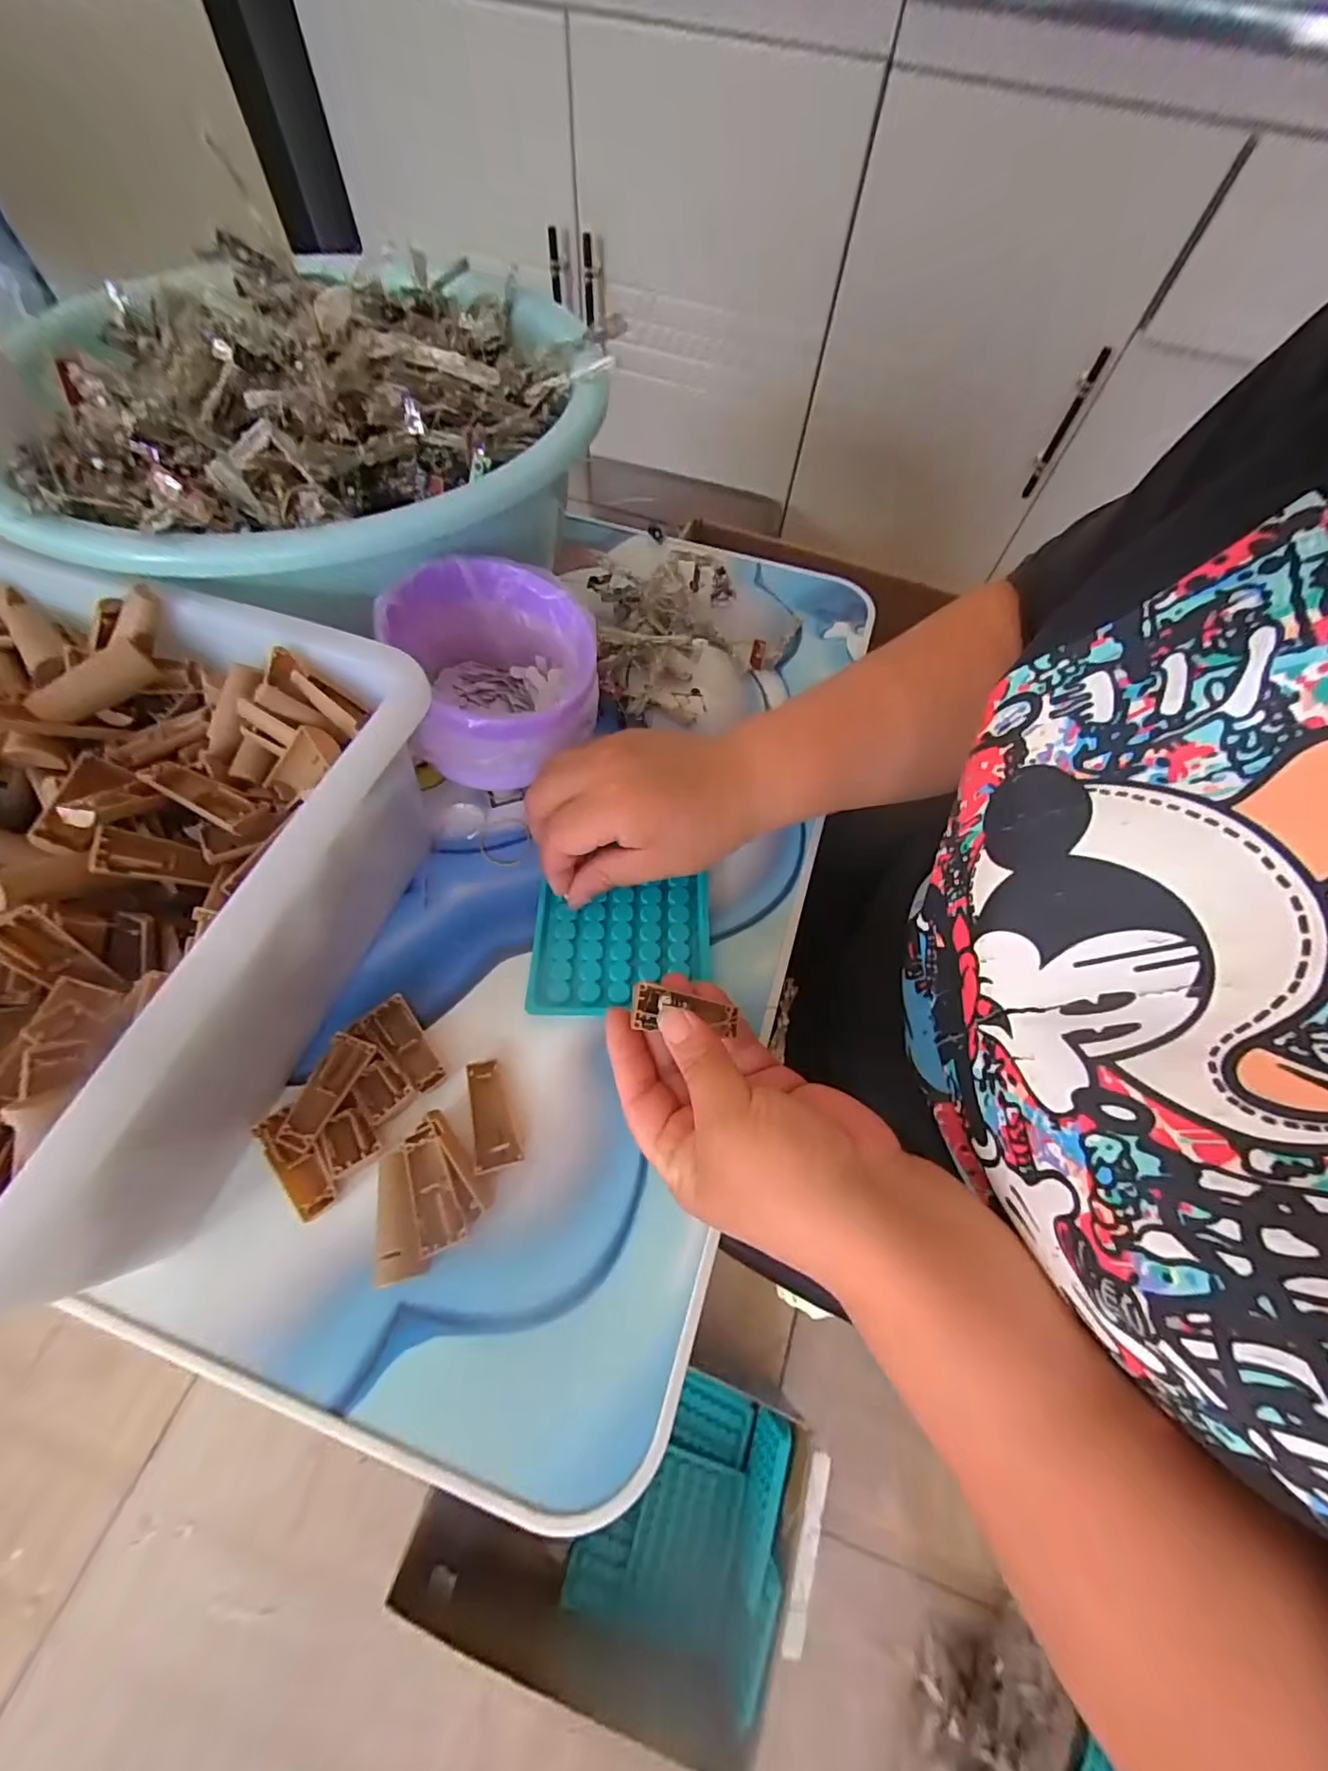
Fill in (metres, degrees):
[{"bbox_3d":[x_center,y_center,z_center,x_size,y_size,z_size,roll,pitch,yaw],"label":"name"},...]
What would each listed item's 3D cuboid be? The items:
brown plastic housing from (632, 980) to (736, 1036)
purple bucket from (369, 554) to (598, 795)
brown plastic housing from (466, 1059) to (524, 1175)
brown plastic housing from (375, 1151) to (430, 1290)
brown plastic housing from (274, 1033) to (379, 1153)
[{"bbox_3d":[0.010,0.057,0.267,0.050,0.006,0.018,13,62,-12],"label":"brown plastic housing"},{"bbox_3d":[-0.089,-0.116,0.321,0.100,0.070,0.104,2,63,-3],"label":"purple bucket"},{"bbox_3d":[-0.082,0.107,0.273,0.019,0.013,0.048,-15,65,-11],"label":"brown plastic housing"},{"bbox_3d":[-0.113,0.140,0.249,0.019,0.008,0.050,-10,64,-9],"label":"brown plastic housing"},{"bbox_3d":[-0.155,0.094,0.265,0.019,0.004,0.051,20,63,7],"label":"brown plastic housing"}]

